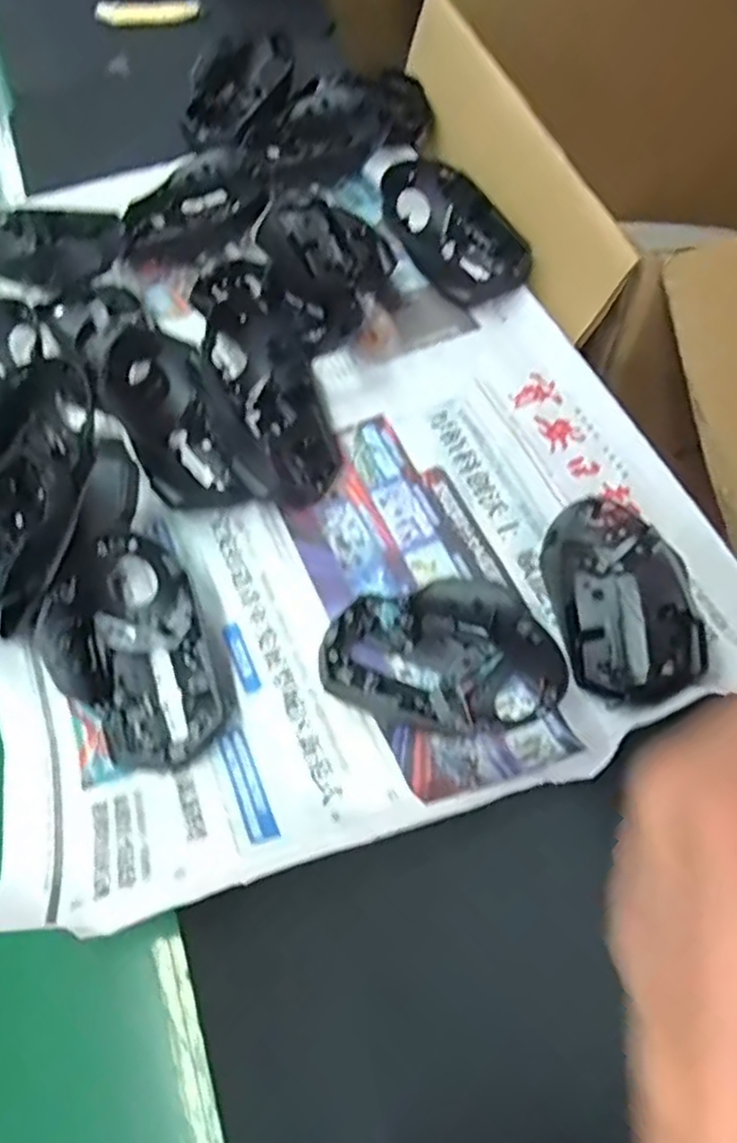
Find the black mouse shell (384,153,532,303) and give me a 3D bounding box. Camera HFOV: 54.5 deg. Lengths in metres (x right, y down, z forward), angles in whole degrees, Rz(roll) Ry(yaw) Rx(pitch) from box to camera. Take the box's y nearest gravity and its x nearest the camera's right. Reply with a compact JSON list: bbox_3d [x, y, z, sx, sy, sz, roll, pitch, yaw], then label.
[{"bbox_3d":[0.055,-0.230,0.486,0.063,0.033,0.119,-39,67,-17],"label":"black mouse shell"}]

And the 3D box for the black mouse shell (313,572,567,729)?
[{"bbox_3d":[0.033,0.043,0.349,0.113,0.037,0.075,0,62,3],"label":"black mouse shell"}]

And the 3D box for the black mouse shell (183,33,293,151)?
[{"bbox_3d":[-0.104,-0.377,0.565,0.063,0.031,0.105,16,64,11],"label":"black mouse shell"}]

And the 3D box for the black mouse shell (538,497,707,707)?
[{"bbox_3d":[0.126,0.007,0.366,0.060,0.031,0.113,-10,62,-2],"label":"black mouse shell"}]

